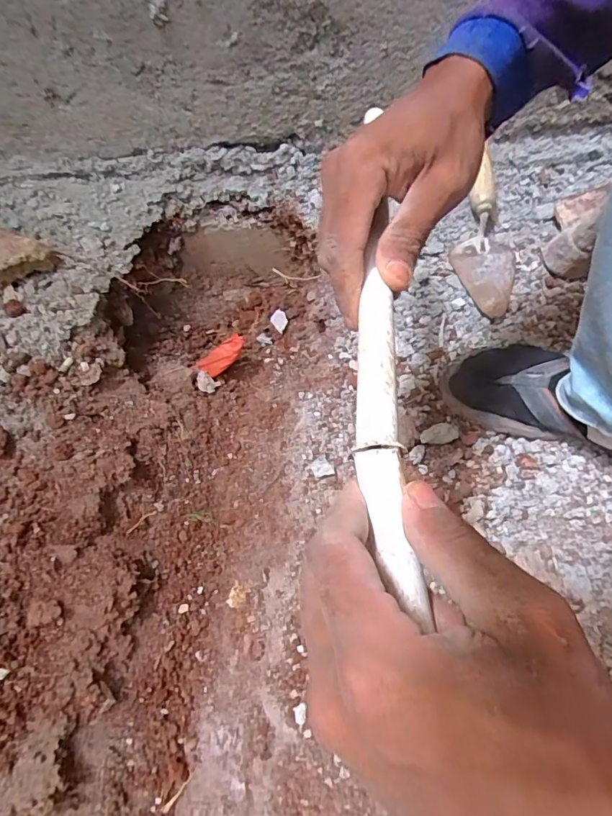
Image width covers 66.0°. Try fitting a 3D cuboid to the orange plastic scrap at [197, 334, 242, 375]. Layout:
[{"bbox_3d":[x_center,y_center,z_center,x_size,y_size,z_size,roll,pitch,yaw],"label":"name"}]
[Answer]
[{"bbox_3d":[-0.128,-0.080,0.709,0.078,0.024,0.034,-38,65,9],"label":"orange plastic scrap"}]

